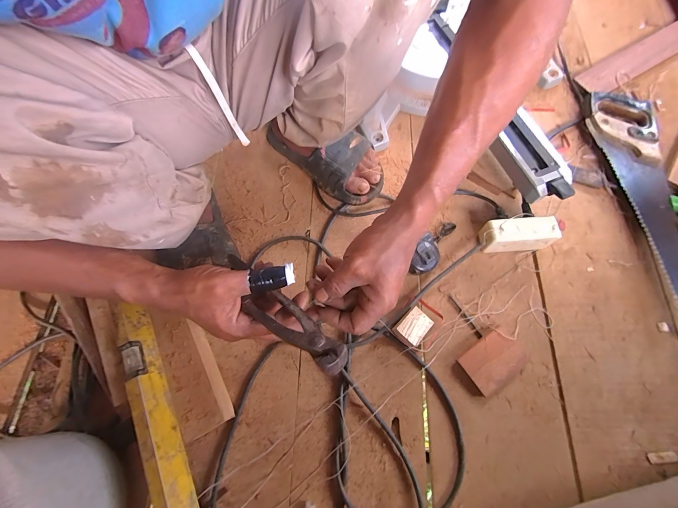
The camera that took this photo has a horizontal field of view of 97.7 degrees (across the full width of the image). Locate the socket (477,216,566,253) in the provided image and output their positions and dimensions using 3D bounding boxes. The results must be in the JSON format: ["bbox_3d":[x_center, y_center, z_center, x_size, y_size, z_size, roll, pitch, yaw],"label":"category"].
[{"bbox_3d":[0.299,-0.033,0.504,0.115,0.060,0.046,-2,69,1],"label":"socket"}]

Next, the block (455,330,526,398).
[{"bbox_3d":[0.237,0.165,0.458,0.091,0.017,0.070,-29,71,-9],"label":"block"}]

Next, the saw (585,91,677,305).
[{"bbox_3d":[0.521,-0.092,0.521,0.113,0.031,0.465,8,69,5],"label":"saw"}]

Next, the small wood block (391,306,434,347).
[{"bbox_3d":[0.115,0.116,0.467,0.054,0.034,0.041,-43,74,-13],"label":"small wood block"}]

